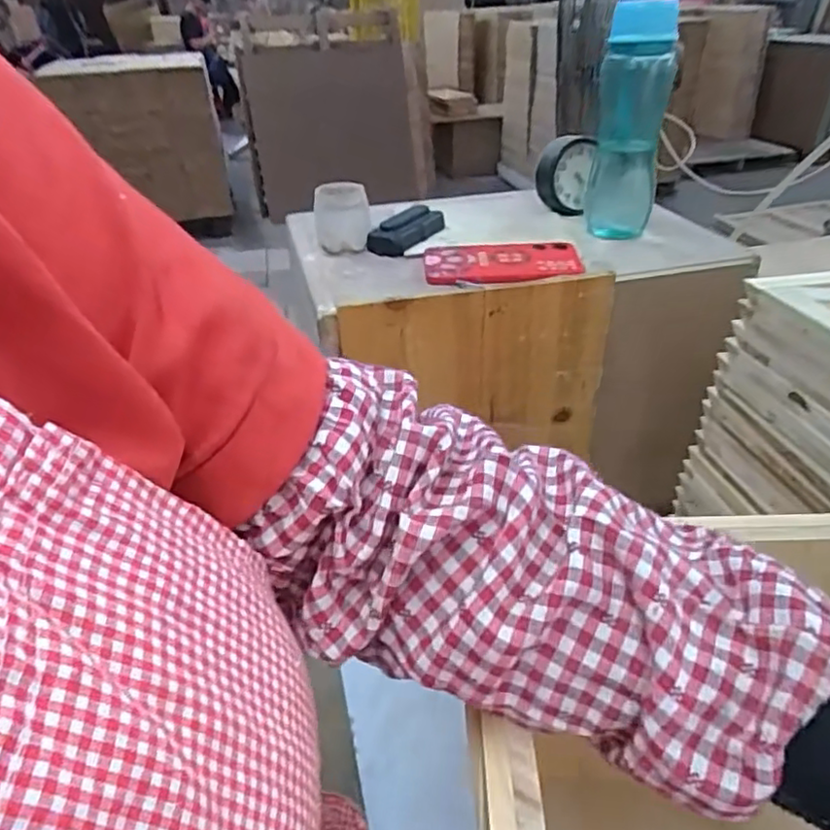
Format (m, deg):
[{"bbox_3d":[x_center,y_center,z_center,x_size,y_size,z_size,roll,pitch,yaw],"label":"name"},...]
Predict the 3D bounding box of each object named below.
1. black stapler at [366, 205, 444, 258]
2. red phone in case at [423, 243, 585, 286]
[{"bbox_3d":[-0.008,-0.220,0.766,0.051,0.031,0.111,20,40,31],"label":"black stapler"},{"bbox_3d":[0.091,-0.158,0.678,0.159,0.013,0.088,-2,34,3],"label":"red phone in case"}]

